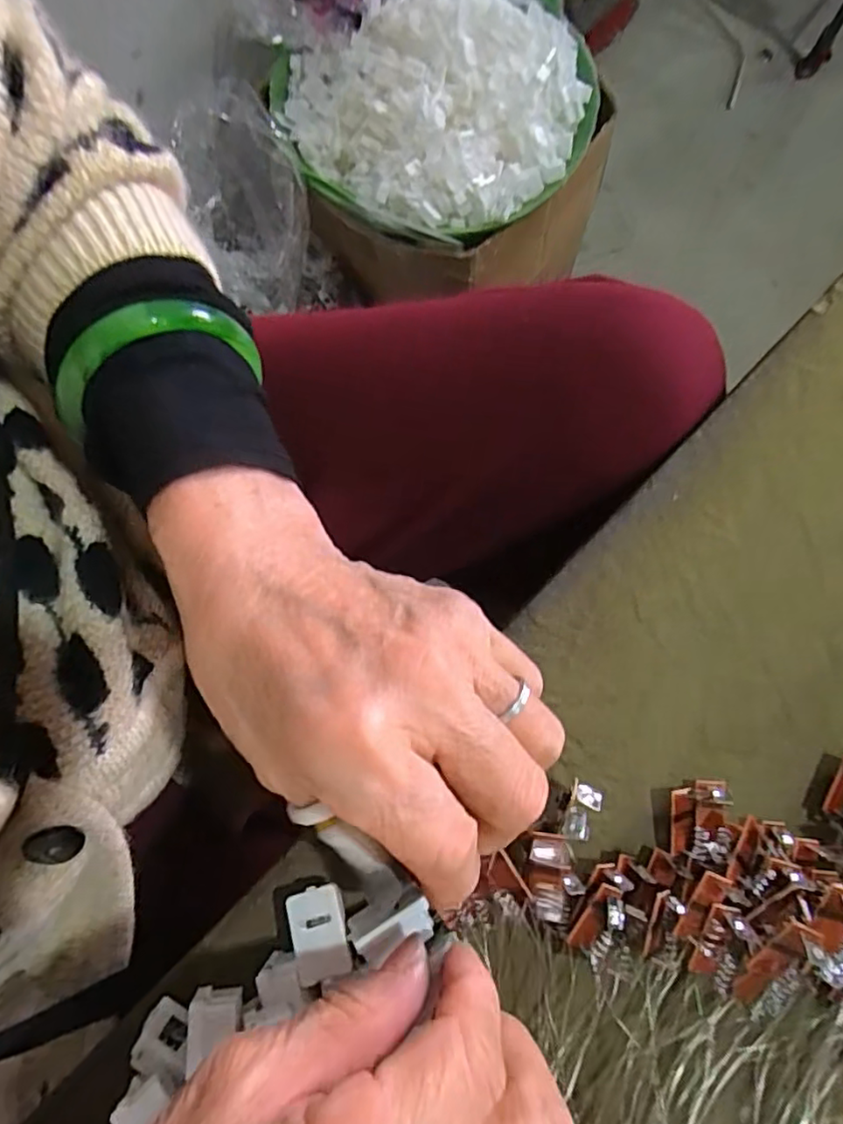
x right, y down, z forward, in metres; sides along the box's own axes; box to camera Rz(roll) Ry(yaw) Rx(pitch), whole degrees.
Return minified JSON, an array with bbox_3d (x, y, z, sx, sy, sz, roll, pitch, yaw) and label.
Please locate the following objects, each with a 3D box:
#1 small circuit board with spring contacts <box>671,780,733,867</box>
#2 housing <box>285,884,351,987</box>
[{"bbox_3d":[0.096,0.090,0.206,0.019,0.010,0.026,3,80,2],"label":"small circuit board with spring contacts"},{"bbox_3d":[-0.033,0.121,0.194,0.018,0.004,0.026,-13,70,-7],"label":"housing"}]

